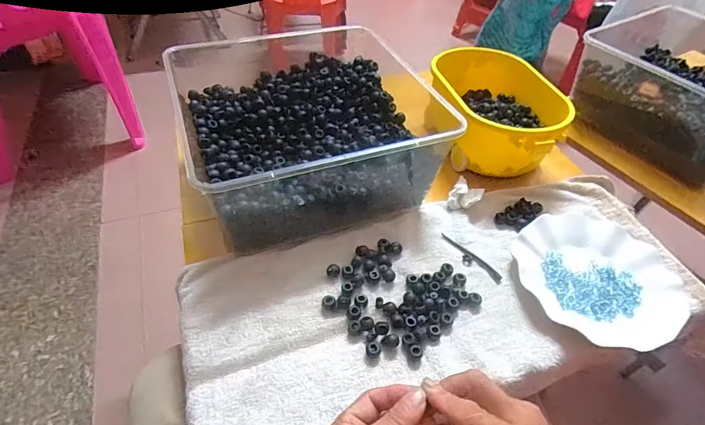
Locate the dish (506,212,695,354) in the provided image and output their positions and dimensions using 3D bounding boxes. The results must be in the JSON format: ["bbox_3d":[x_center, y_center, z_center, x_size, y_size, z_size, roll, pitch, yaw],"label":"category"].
[{"bbox_3d":[0.290,0.075,0.486,0.174,0.025,0.179,3,46,-3],"label":"dish"}]

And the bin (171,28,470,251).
[{"bbox_3d":[-0.059,-0.098,0.551,0.269,0.141,0.284,-11,48,-15],"label":"bin"}]

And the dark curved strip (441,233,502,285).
[{"bbox_3d":[0.148,0.055,0.515,0.010,0.006,0.091,-30,55,-29],"label":"dark curved strip"}]

